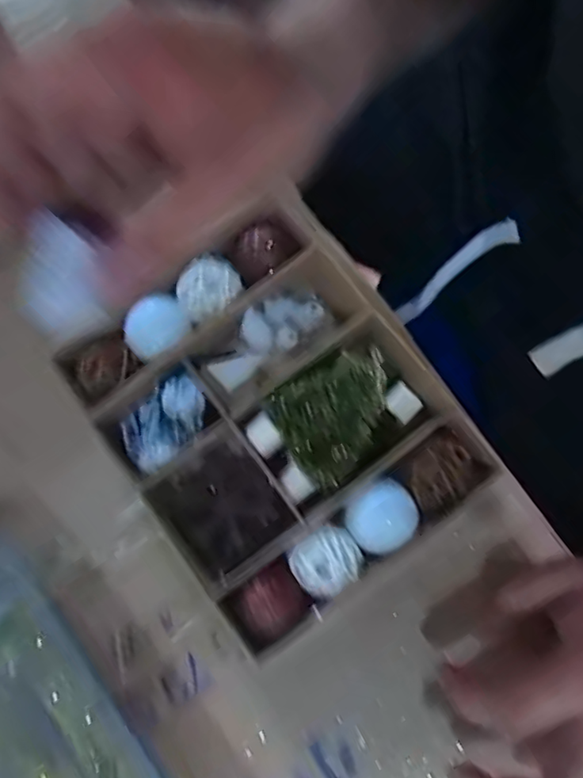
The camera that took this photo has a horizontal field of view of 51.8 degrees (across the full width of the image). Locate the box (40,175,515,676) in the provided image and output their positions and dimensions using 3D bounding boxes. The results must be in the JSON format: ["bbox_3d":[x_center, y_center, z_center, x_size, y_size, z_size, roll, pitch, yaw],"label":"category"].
[{"bbox_3d":[-0.009,0.011,0.333,0.169,0.042,0.198,-38,78,-4],"label":"box"}]

